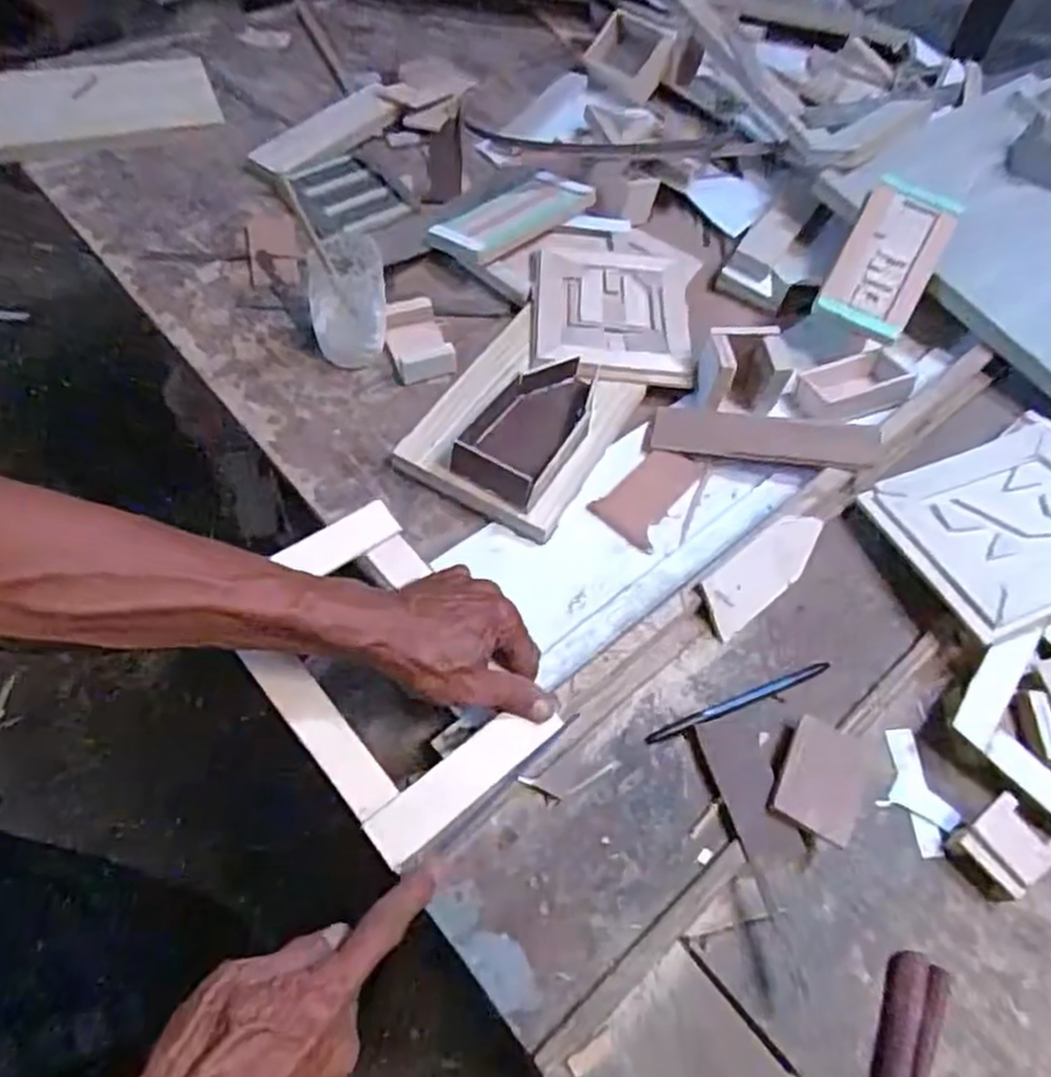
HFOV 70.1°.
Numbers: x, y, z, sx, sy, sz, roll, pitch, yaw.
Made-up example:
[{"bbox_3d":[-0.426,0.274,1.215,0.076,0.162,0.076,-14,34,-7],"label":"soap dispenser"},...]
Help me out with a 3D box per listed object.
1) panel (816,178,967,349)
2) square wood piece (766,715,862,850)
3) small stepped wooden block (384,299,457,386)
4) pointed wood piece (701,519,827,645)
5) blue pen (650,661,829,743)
[{"bbox_3d":[0.352,-0.271,0.726,0.083,0.024,0.175,25,78,13],"label":"panel"},{"bbox_3d":[0.196,0.159,0.497,0.053,0.005,0.080,33,52,9],"label":"square wood piece"},{"bbox_3d":[-0.103,-0.185,0.697,0.054,0.020,0.087,-16,60,-16],"label":"small stepped wooden block"},{"bbox_3d":[0.186,0.022,0.574,0.130,0.006,0.049,-32,106,-25],"label":"pointed wood piece"},{"bbox_3d":[0.153,0.117,0.536,0.150,0.014,0.010,-17,60,-17],"label":"blue pen"}]

